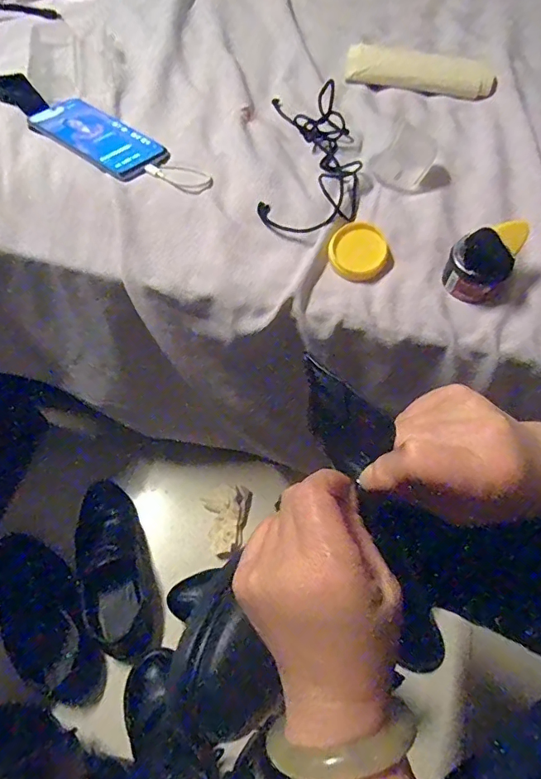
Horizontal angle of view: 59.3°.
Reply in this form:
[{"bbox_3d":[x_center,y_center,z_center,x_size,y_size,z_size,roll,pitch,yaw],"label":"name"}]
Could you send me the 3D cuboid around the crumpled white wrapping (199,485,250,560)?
[{"bbox_3d":[-0.084,0.217,0.801,0.081,0.032,0.119,10,64,6],"label":"crumpled white wrapping"}]

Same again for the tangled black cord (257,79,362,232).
[{"bbox_3d":[0.044,-0.255,0.506,0.094,0.031,0.204,5,60,0],"label":"tangled black cord"}]

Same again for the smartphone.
[{"bbox_3d":[-0.198,-0.286,0.536,0.171,0.009,0.074,35,64,16],"label":"smartphone"}]

